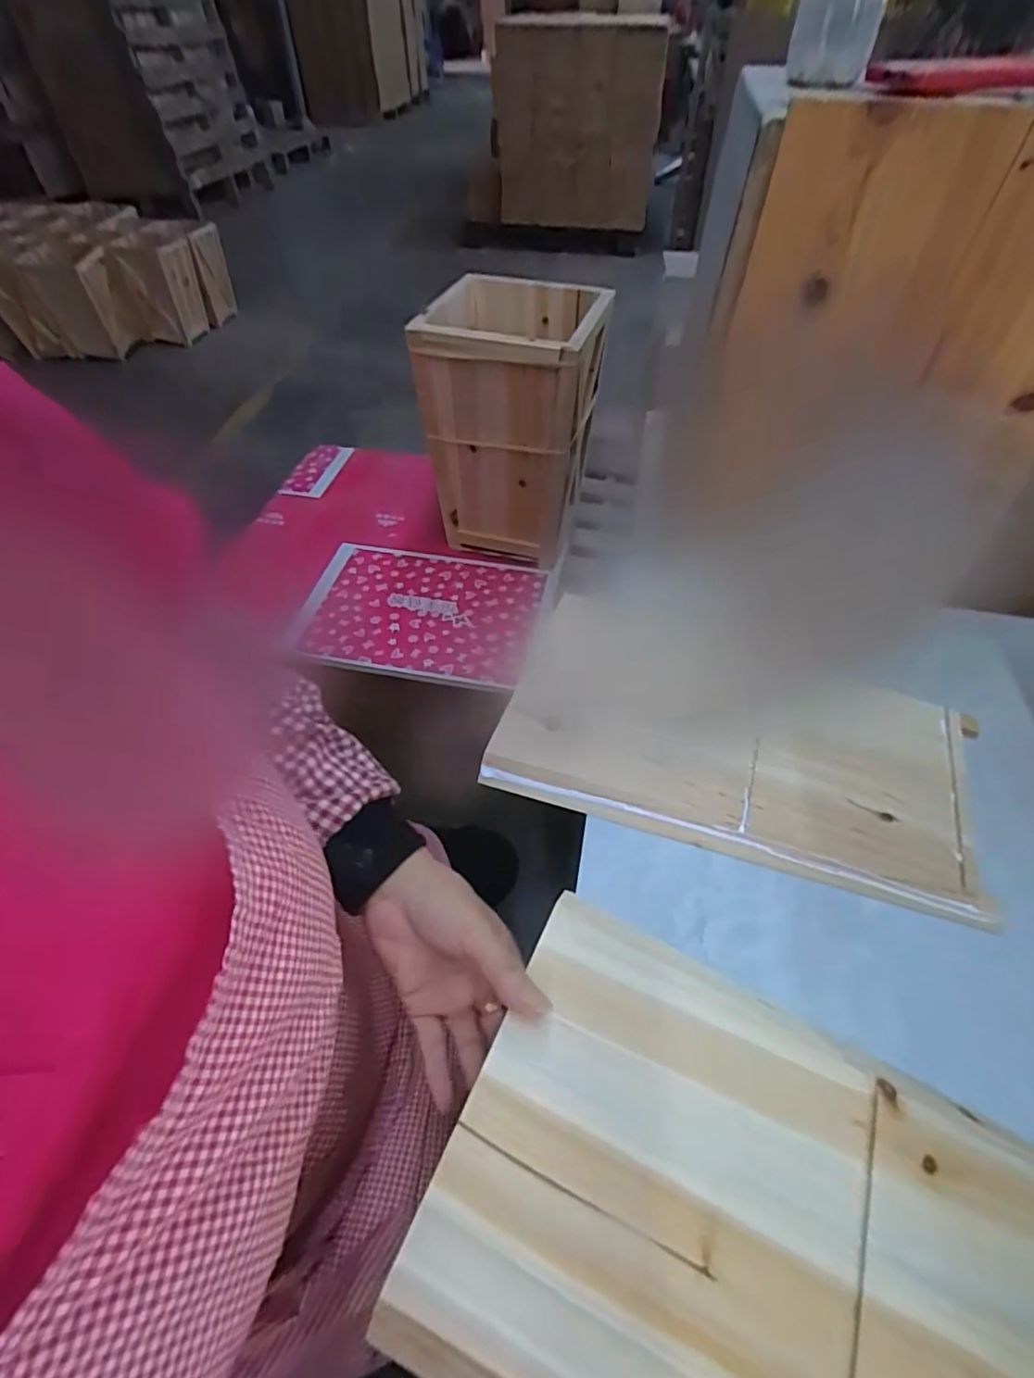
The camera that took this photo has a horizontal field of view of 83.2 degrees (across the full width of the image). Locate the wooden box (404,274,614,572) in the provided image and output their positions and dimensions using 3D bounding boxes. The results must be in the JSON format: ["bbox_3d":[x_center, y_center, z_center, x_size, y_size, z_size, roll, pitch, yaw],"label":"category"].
[{"bbox_3d":[-0.009,-0.428,0.983,0.246,0.385,0.248,12,51,9],"label":"wooden box"}]

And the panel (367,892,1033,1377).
[{"bbox_3d":[0.139,0.280,0.281,0.348,0.022,0.220,23,54,14],"label":"panel"}]

